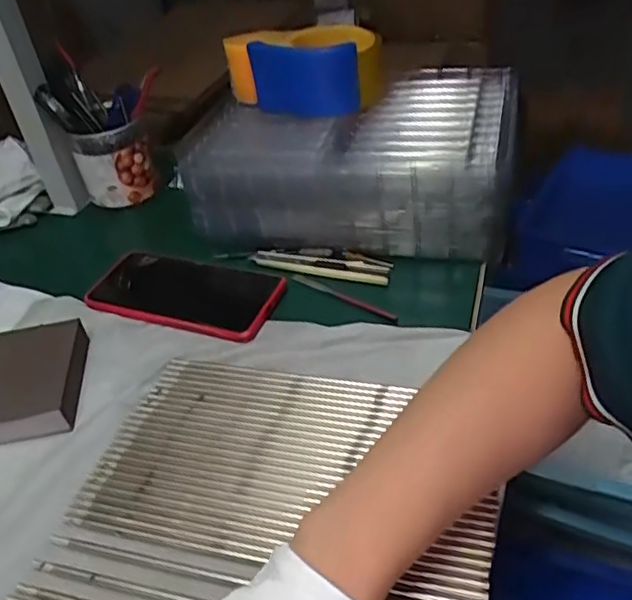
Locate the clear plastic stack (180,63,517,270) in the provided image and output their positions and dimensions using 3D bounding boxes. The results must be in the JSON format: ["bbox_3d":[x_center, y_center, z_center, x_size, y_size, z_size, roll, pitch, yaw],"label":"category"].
[{"bbox_3d":[0.035,-0.130,0.613,0.279,0.106,0.170,4,41,13],"label":"clear plastic stack"}]

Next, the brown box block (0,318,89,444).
[{"bbox_3d":[-0.215,0.059,0.486,0.071,0.024,0.101,-11,40,-4],"label":"brown box block"}]

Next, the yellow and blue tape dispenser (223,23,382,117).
[{"bbox_3d":[-0.009,-0.219,0.603,0.136,0.066,0.072,14,44,24],"label":"yellow and blue tape dispenser"}]

